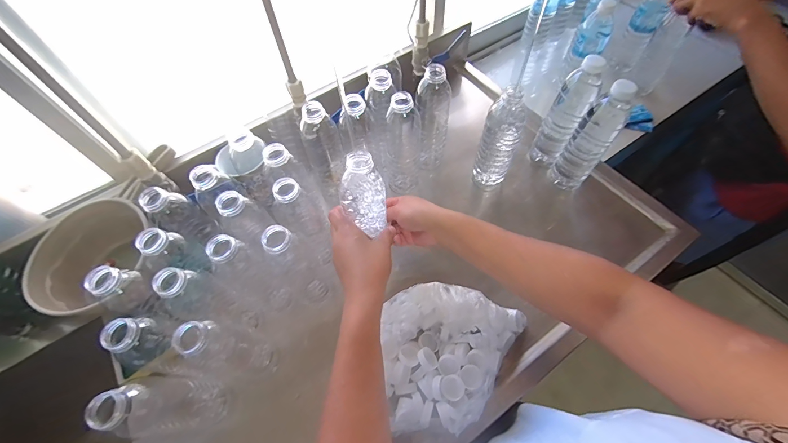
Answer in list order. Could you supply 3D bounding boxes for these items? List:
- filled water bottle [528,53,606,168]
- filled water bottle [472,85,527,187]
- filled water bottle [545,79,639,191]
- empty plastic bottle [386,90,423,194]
[{"bbox_3d":[0.297,-0.181,0.590,0.060,0.198,0.059,25,64,17],"label":"filled water bottle"},{"bbox_3d":[0.177,-0.134,0.575,0.064,0.194,0.052,16,62,12],"label":"filled water bottle"},{"bbox_3d":[0.326,-0.139,0.562,0.062,0.199,0.066,35,67,21],"label":"filled water bottle"},{"bbox_3d":[0.013,-0.139,0.589,0.068,0.202,0.069,3,60,5],"label":"empty plastic bottle"}]

